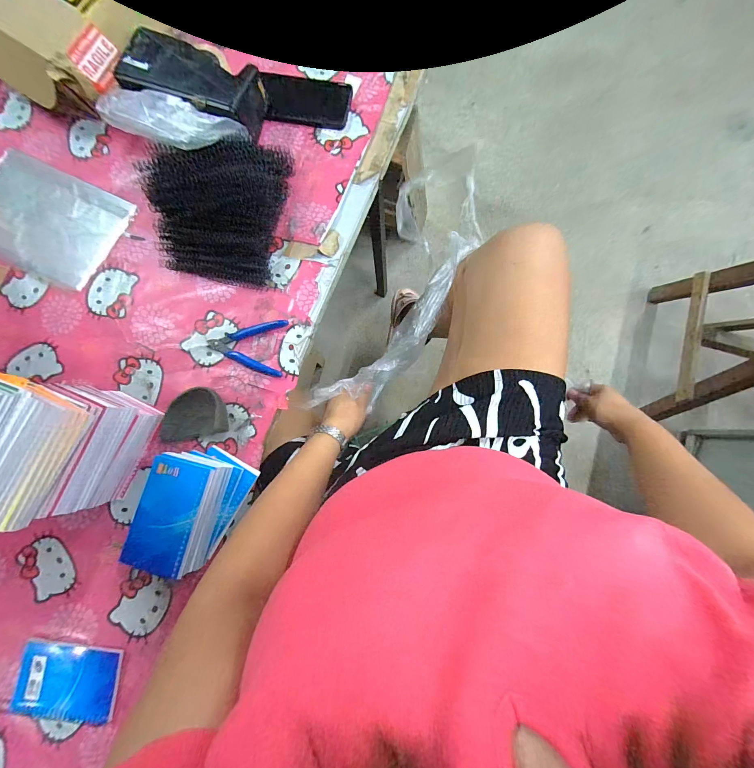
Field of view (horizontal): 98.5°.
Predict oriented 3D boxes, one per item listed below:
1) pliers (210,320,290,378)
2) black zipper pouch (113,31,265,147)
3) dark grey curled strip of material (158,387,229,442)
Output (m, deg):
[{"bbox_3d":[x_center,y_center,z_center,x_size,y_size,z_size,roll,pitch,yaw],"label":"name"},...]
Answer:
[{"bbox_3d":[-0.195,-0.059,0.490,0.113,0.006,0.084,6,83,2],"label":"pliers"},{"bbox_3d":[-0.276,-0.450,0.504,0.197,0.077,0.106,16,83,3],"label":"black zipper pouch"},{"bbox_3d":[-0.261,0.042,0.460,0.090,0.032,0.067,-11,83,0],"label":"dark grey curled strip of material"}]

